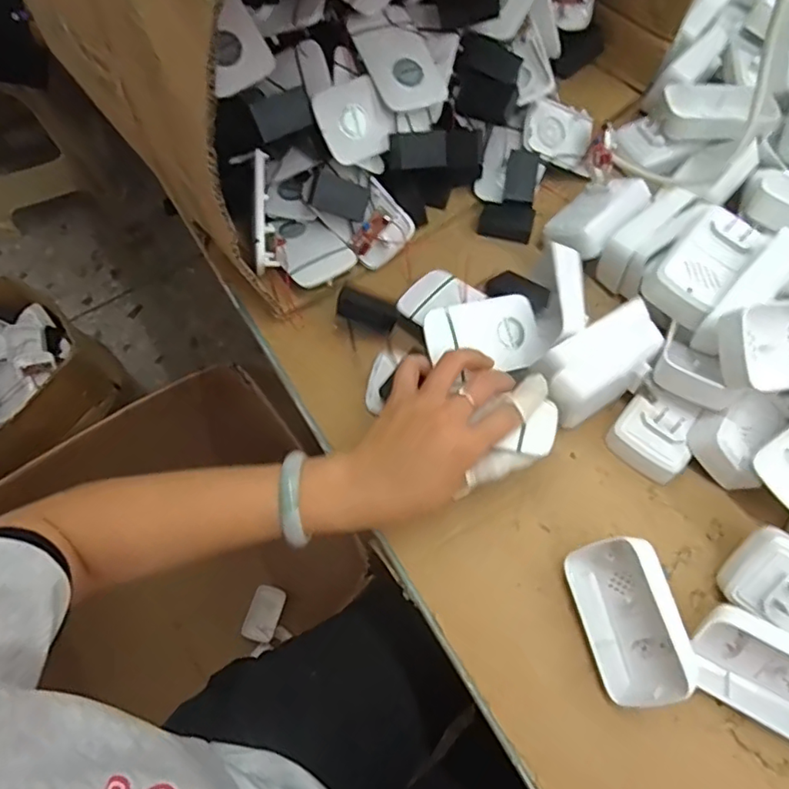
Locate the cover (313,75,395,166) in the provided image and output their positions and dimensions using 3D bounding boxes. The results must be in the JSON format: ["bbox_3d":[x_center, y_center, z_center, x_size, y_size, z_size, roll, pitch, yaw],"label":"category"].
[{"bbox_3d":[-0.034,-0.221,0.464,0.060,0.014,0.060,-35,108,-19],"label":"cover"}]

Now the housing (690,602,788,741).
[{"bbox_3d":[0.232,0.173,0.349,0.091,0.045,0.052,29,70,15],"label":"housing"}]

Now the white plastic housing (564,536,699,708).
[{"bbox_3d":[0.150,0.143,0.367,0.063,0.026,0.096,-33,57,34],"label":"white plastic housing"}]

